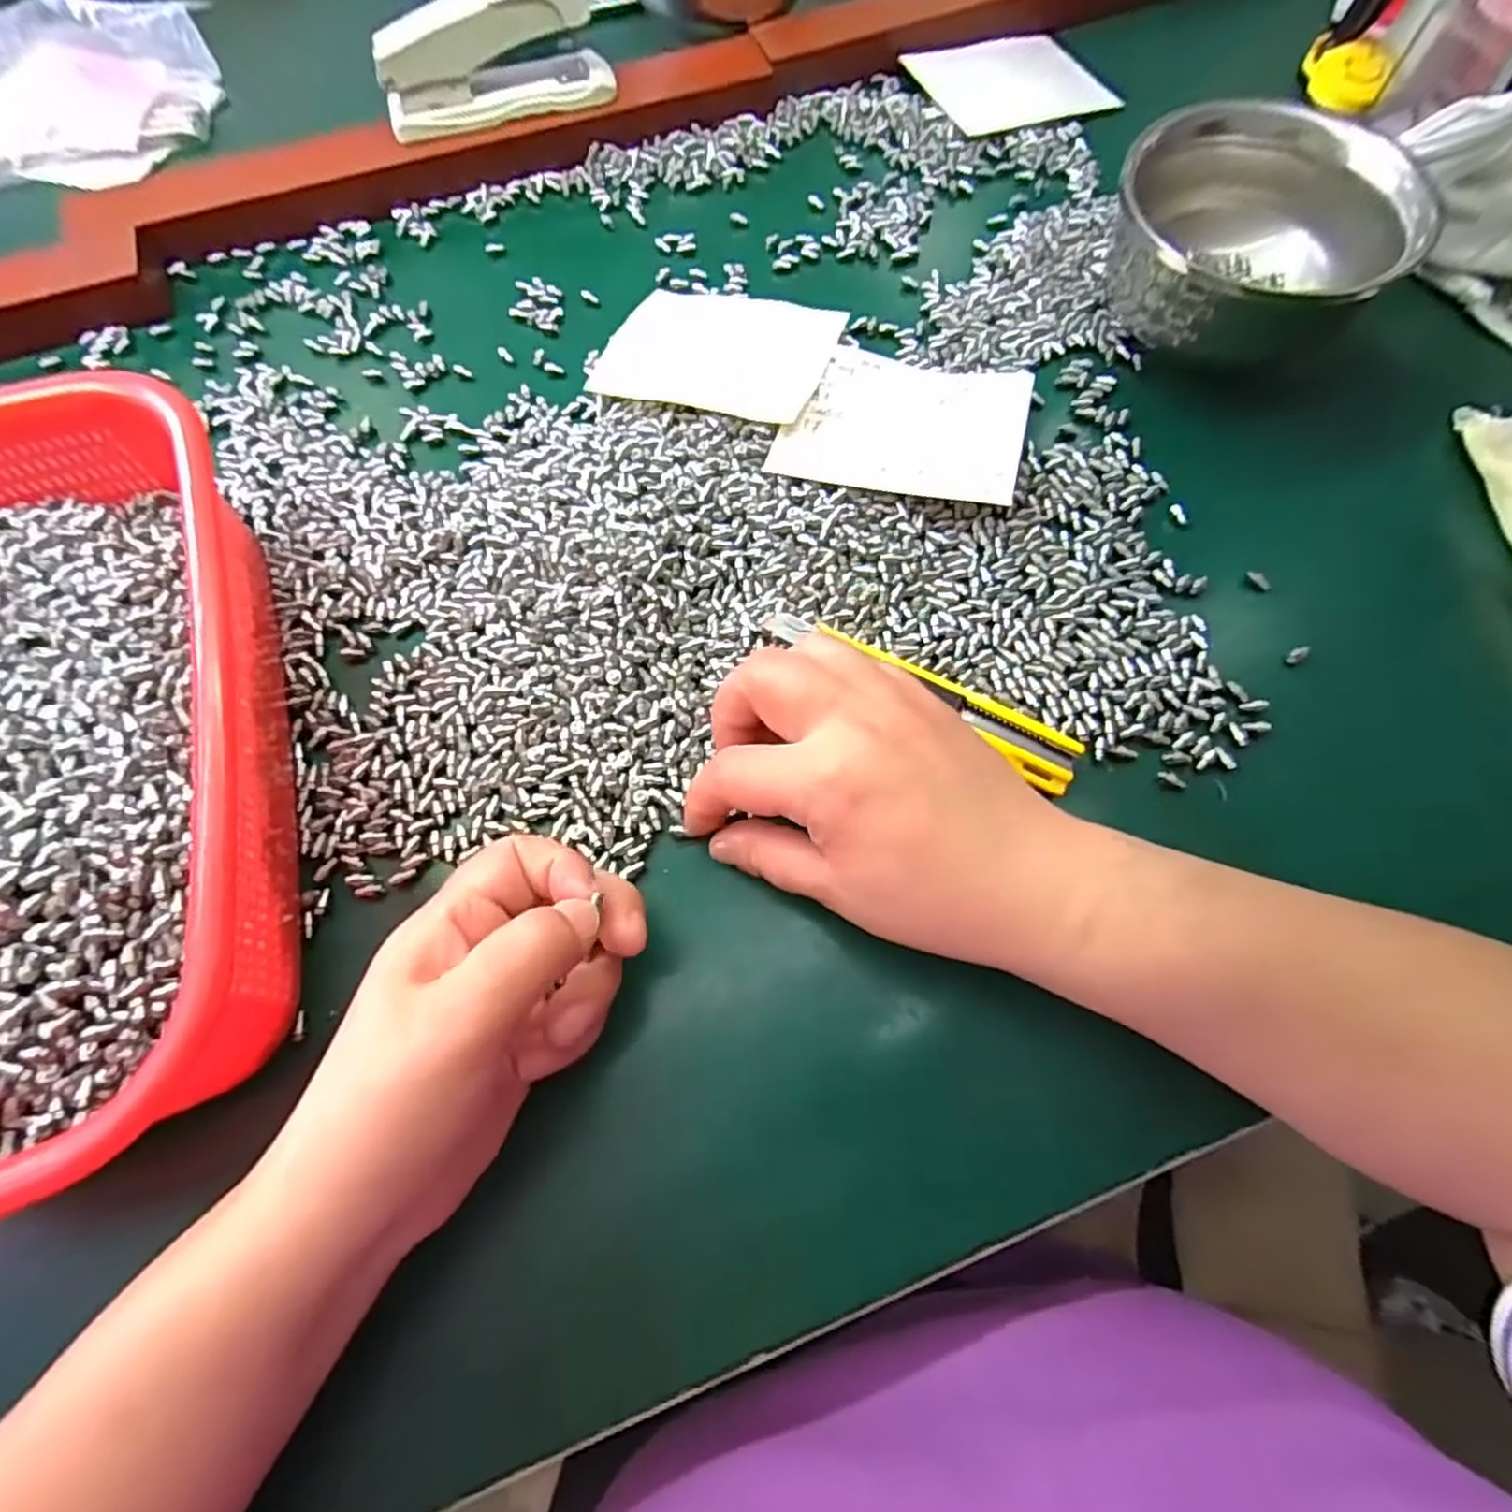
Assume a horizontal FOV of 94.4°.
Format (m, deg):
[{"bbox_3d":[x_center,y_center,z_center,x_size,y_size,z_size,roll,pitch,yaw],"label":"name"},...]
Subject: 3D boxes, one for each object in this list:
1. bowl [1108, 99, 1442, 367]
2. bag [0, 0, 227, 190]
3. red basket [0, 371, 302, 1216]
[{"bbox_3d":[0.229,-0.238,0.331,0.117,0.069,0.117,0,70,1],"label":"bowl"},{"bbox_3d":[-0.464,-0.412,0.440,0.230,0.026,0.149,-8,70,-1],"label":"bag"},{"bbox_3d":[-0.272,0.006,0.245,0.209,0.074,0.275,-17,70,-5],"label":"red basket"}]

